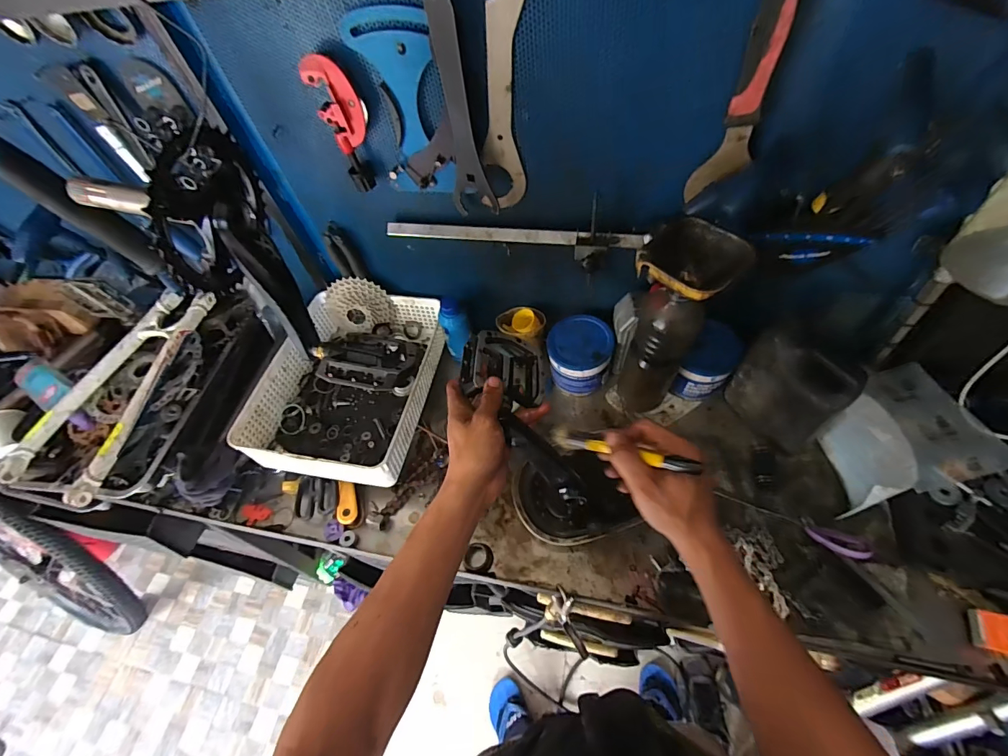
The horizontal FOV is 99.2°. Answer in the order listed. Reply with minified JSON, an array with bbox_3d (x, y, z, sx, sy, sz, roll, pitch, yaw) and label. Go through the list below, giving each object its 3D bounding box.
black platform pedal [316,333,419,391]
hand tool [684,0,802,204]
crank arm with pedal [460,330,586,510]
[{"bbox_3d":[-0.157,-0.024,0.511,0.101,0.020,0.109,5,30,-6],"label":"black platform pedal"},{"bbox_3d":[0.233,-0.274,0.411,0.047,0.217,0.019,-2,57,3],"label":"hand tool"},{"bbox_3d":[0.038,0.060,0.525,0.105,0.075,0.255,-30,105,-15],"label":"crank arm with pedal"}]

